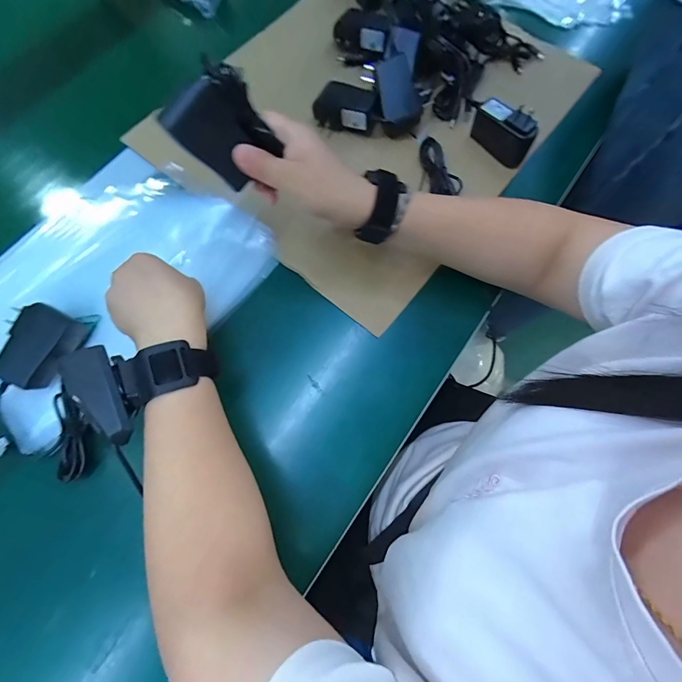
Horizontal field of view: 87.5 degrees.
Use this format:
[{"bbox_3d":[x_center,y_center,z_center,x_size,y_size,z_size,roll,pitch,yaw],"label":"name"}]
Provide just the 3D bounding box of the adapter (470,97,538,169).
[{"bbox_3d":[0.187,-0.246,0.411,0.025,0.047,0.078,-41,78,-12],"label":"adapter"}]

